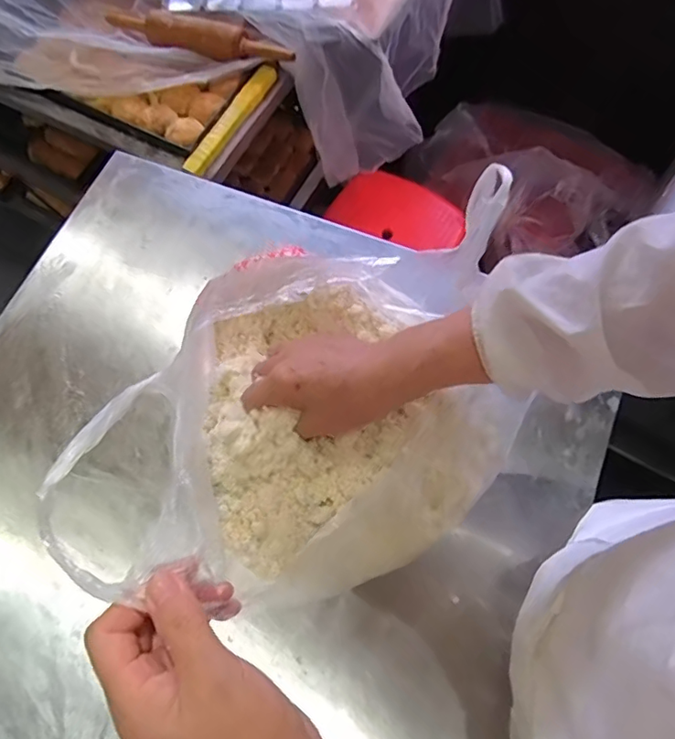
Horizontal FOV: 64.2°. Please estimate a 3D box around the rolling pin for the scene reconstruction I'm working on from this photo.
[{"bbox_3d":[-0.237,-0.550,0.877,0.345,0.041,0.056,17,72,9],"label":"rolling pin"}]

